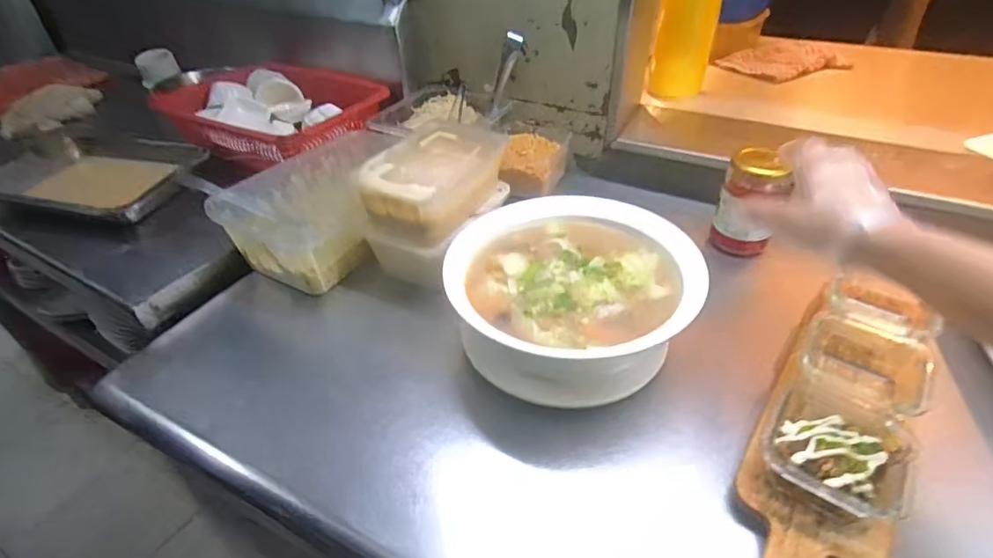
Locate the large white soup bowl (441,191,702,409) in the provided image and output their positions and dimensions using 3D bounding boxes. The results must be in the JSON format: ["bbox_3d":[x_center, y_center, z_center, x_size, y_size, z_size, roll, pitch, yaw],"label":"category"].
[{"bbox_3d":[0.072,0.015,0.518,0.238,0.093,0.241,-2,38,1],"label":"large white soup bowl"}]

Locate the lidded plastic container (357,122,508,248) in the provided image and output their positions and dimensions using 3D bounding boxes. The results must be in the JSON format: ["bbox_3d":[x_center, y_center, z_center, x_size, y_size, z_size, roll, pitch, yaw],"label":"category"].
[{"bbox_3d":[-0.071,-0.114,0.606,0.117,0.059,0.178,14,41,20],"label":"lidded plastic container"}]

